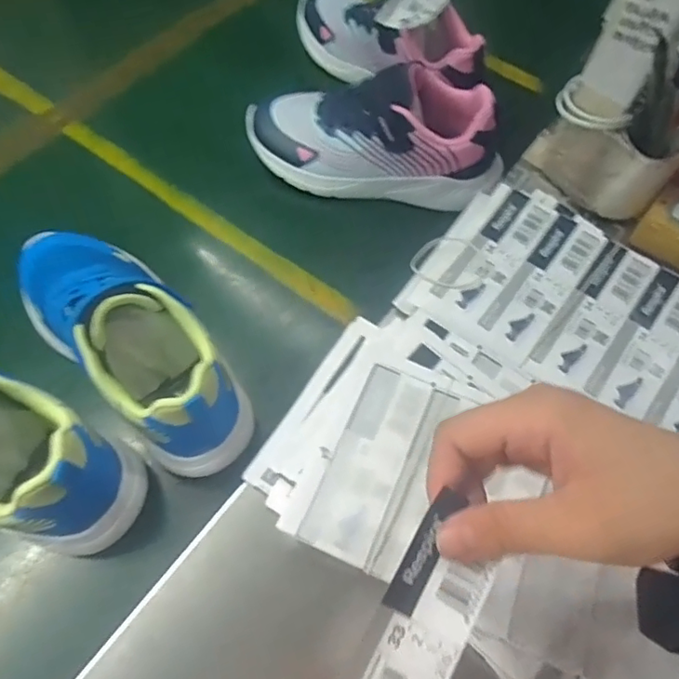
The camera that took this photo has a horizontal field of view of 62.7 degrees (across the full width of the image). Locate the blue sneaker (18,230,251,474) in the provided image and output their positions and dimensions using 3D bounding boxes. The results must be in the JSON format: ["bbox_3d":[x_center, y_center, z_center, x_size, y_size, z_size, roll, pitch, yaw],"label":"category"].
[{"bbox_3d":[-0.142,-0.009,0.380,0.077,0.086,0.209,-38,71,-19],"label":"blue sneaker"}]

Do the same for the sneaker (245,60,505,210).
[{"bbox_3d":[0.030,-0.185,0.486,0.229,0.091,0.079,9,63,2],"label":"sneaker"}]

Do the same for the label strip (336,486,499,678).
[{"bbox_3d":[0.026,0.120,0.213,0.037,0.014,0.119,25,73,10],"label":"label strip"}]

